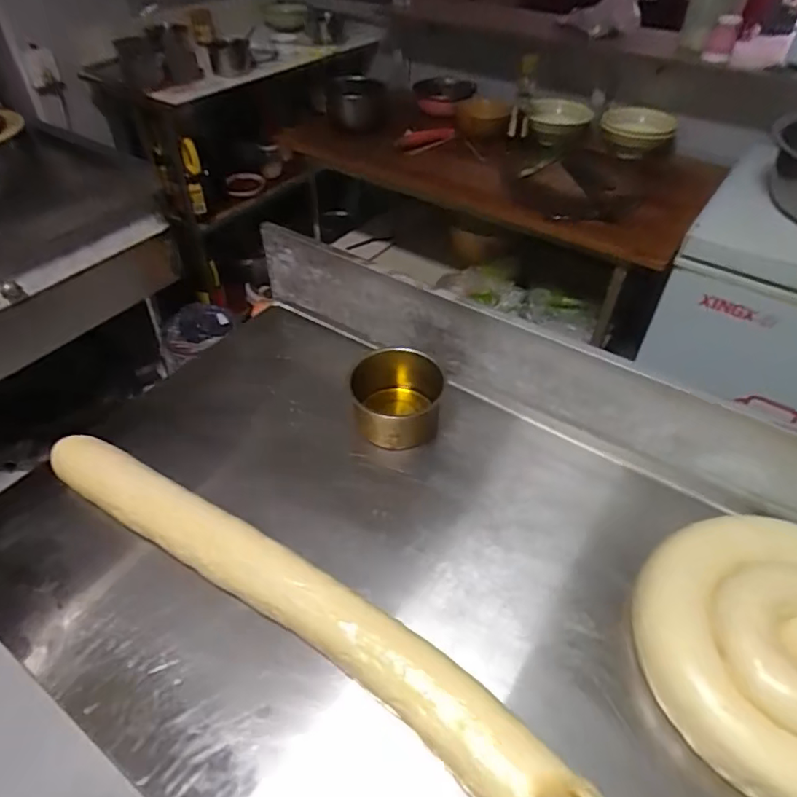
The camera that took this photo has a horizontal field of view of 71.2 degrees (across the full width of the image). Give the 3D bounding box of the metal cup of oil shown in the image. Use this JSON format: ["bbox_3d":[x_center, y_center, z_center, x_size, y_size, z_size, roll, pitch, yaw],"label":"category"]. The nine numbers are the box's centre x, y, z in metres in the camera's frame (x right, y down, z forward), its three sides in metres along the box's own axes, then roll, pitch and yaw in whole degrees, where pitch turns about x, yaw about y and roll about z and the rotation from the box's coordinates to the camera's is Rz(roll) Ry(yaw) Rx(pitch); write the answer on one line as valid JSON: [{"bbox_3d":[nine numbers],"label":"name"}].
[{"bbox_3d":[0.000,-0.005,0.771,0.119,0.070,0.120,0,45,0],"label":"metal cup of oil"}]

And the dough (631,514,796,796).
[{"bbox_3d":[0.395,0.238,0.540,0.300,0.050,0.268,-2,45,-2],"label":"dough"}]

